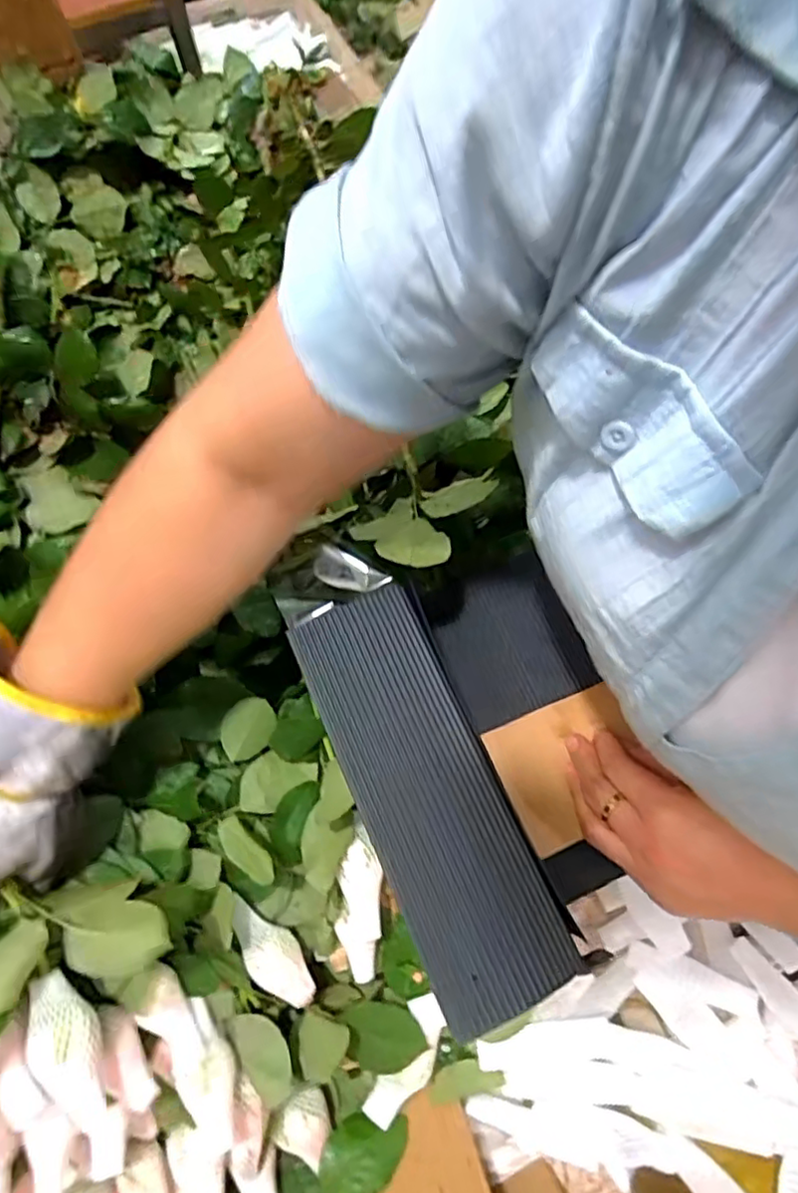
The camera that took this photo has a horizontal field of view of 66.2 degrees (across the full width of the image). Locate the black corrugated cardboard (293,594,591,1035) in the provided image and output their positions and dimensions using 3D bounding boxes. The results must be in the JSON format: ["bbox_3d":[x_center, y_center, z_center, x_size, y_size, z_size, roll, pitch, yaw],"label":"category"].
[{"bbox_3d":[0.015,0.099,0.330,0.074,0.051,0.209,-23,71,-8],"label":"black corrugated cardboard"}]

